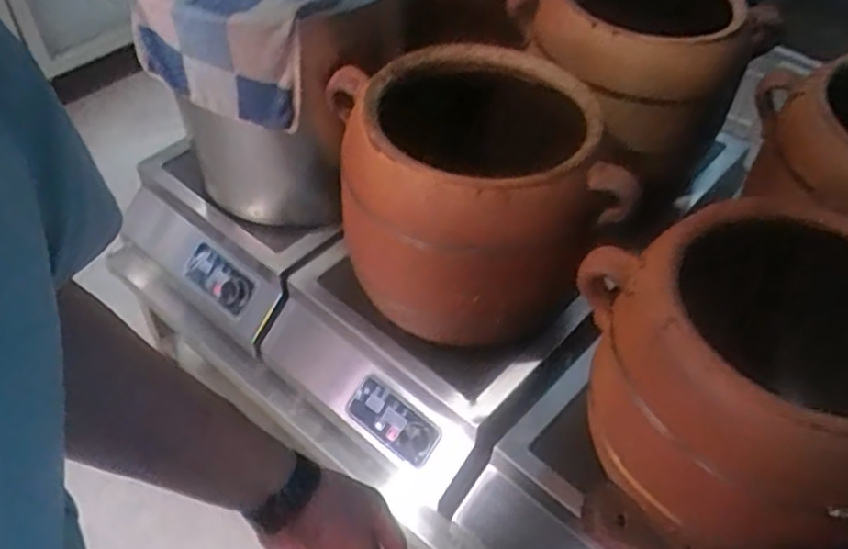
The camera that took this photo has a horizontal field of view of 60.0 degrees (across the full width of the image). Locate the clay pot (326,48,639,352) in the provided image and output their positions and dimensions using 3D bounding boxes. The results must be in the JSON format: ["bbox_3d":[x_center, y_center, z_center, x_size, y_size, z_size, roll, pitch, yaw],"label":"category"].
[{"bbox_3d":[0.059,-0.143,1.122,0.366,0.301,0.454,-5,49,-7],"label":"clay pot"}]

